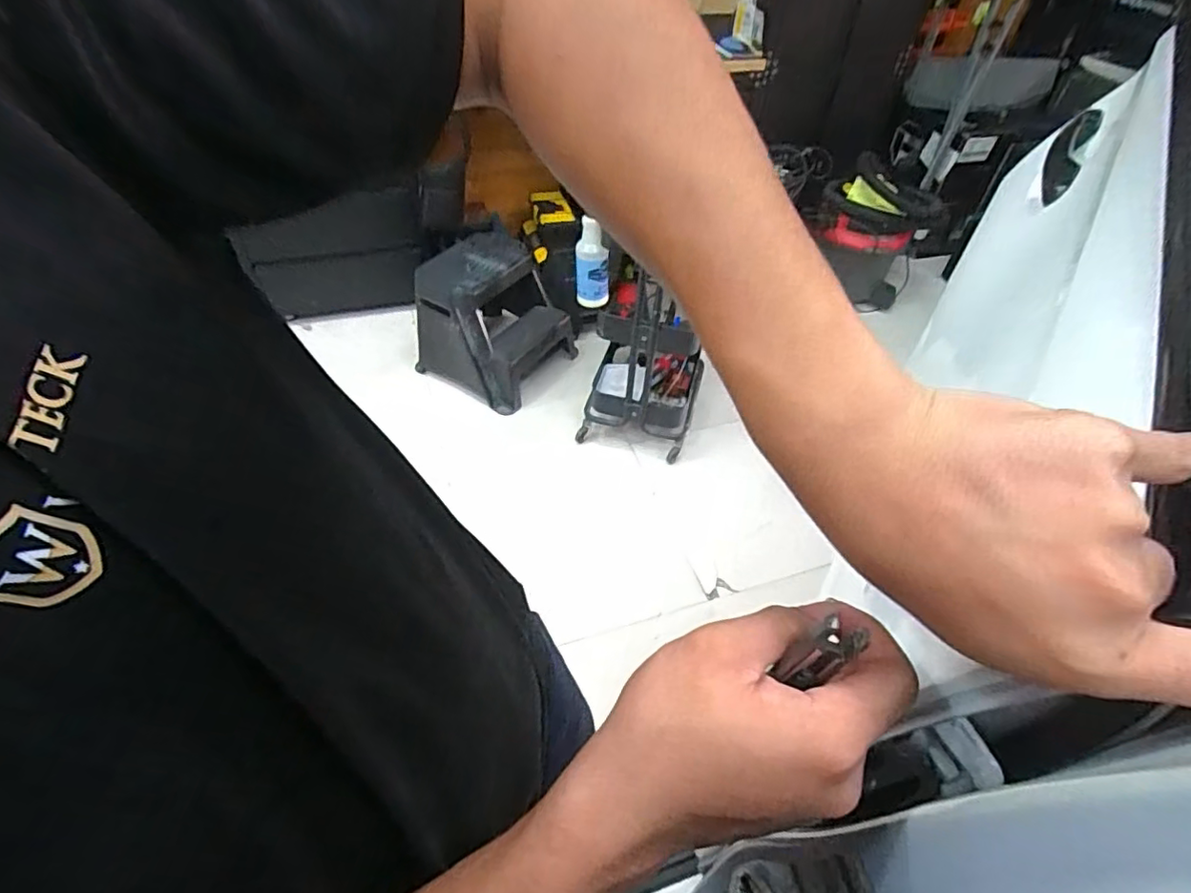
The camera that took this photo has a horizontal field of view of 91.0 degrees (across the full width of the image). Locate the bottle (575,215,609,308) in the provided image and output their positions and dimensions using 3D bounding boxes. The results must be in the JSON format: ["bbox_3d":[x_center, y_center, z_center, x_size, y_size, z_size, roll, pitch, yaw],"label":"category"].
[{"bbox_3d":[-0.010,-0.498,1.598,0.088,0.247,0.081,-7,27,-8],"label":"bottle"}]

